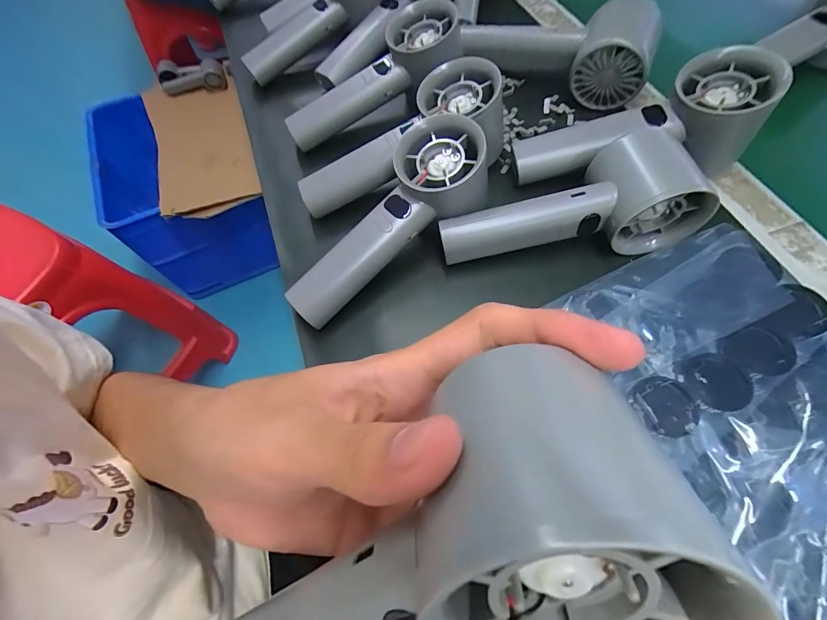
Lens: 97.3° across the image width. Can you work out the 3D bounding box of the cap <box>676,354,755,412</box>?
[{"bbox_3d":[0.158,0.037,0.189,0.031,0.004,0.031,-1,63,2],"label":"cap"}]

